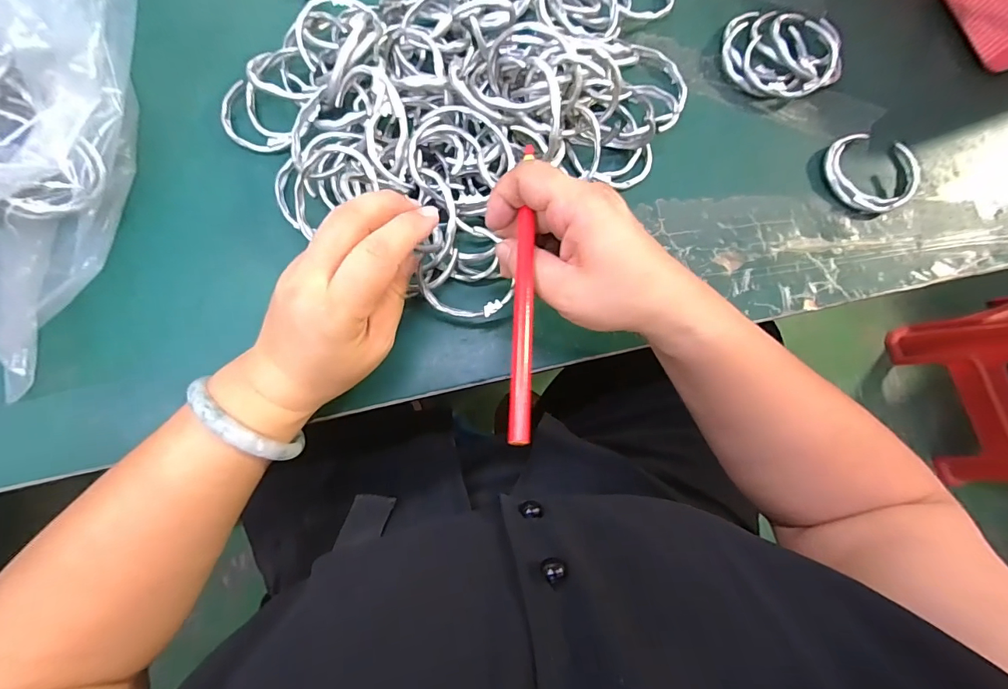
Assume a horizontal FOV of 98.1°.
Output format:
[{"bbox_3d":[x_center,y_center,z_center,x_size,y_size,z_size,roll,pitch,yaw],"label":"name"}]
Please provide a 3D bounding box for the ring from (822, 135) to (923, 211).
[{"bbox_3d":[0.284,-0.132,0.335,0.071,0.009,0.063,-17,83,-6],"label":"ring"}]

